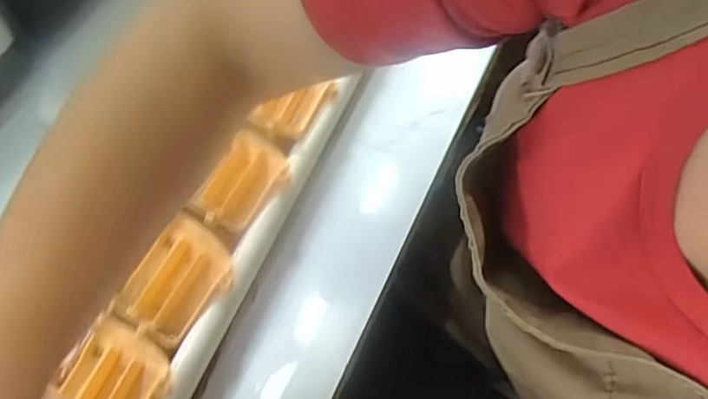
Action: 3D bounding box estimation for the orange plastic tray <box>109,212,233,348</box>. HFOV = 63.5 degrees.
[{"bbox_3d":[-0.108,0.049,0.355,0.056,0.014,0.074,27,66,15],"label":"orange plastic tray"}]

